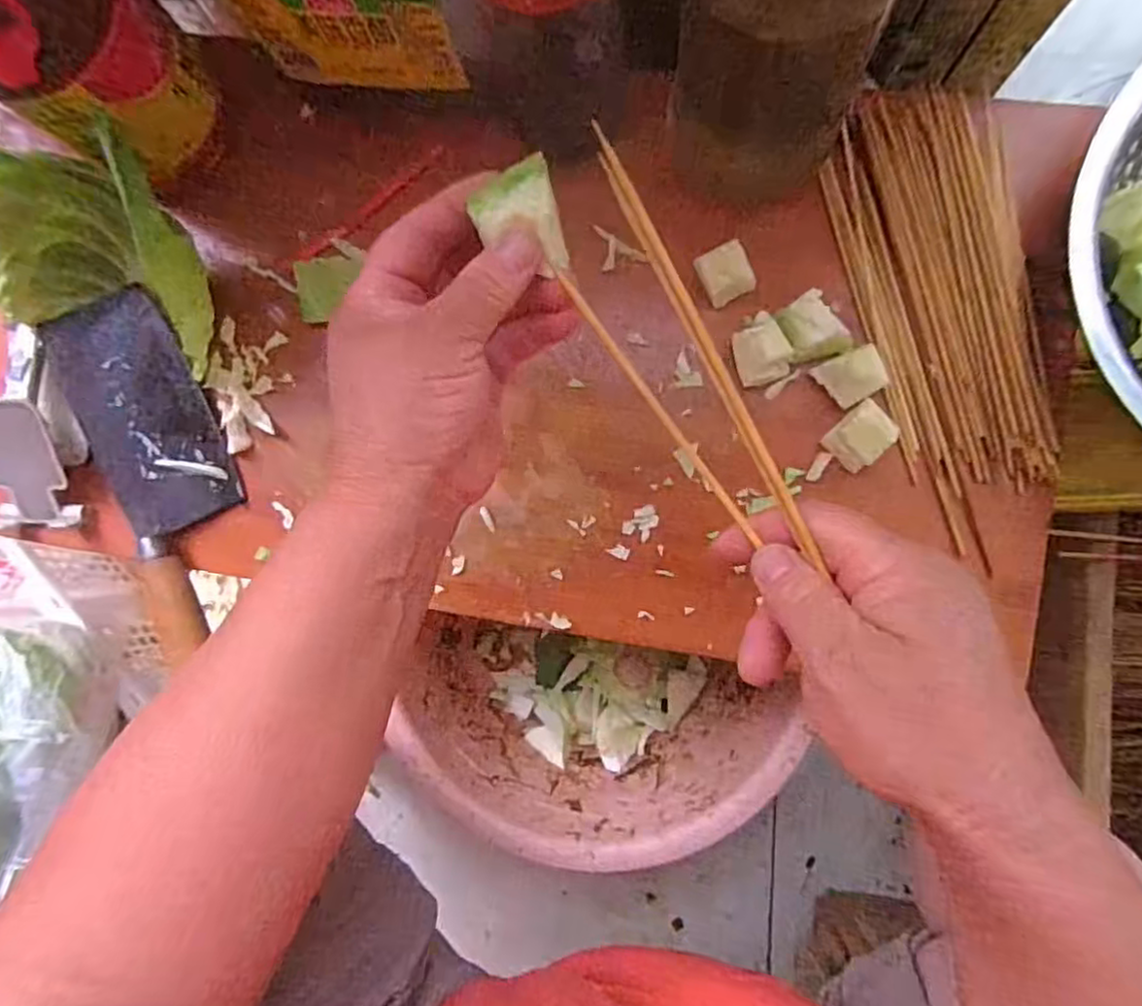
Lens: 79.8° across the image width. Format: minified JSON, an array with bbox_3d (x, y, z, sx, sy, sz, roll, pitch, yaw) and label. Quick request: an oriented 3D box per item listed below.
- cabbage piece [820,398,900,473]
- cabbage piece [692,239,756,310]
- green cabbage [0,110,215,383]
[{"bbox_3d":[0.184,-0.042,0.430,0.031,0.031,0.035,43,90,6],"label":"cabbage piece"},{"bbox_3d":[0.101,-0.149,0.444,0.034,0.022,0.032,-25,84,2],"label":"cabbage piece"},{"bbox_3d":[-0.319,-0.166,0.439,0.171,0.113,0.103,18,87,5],"label":"green cabbage"}]

